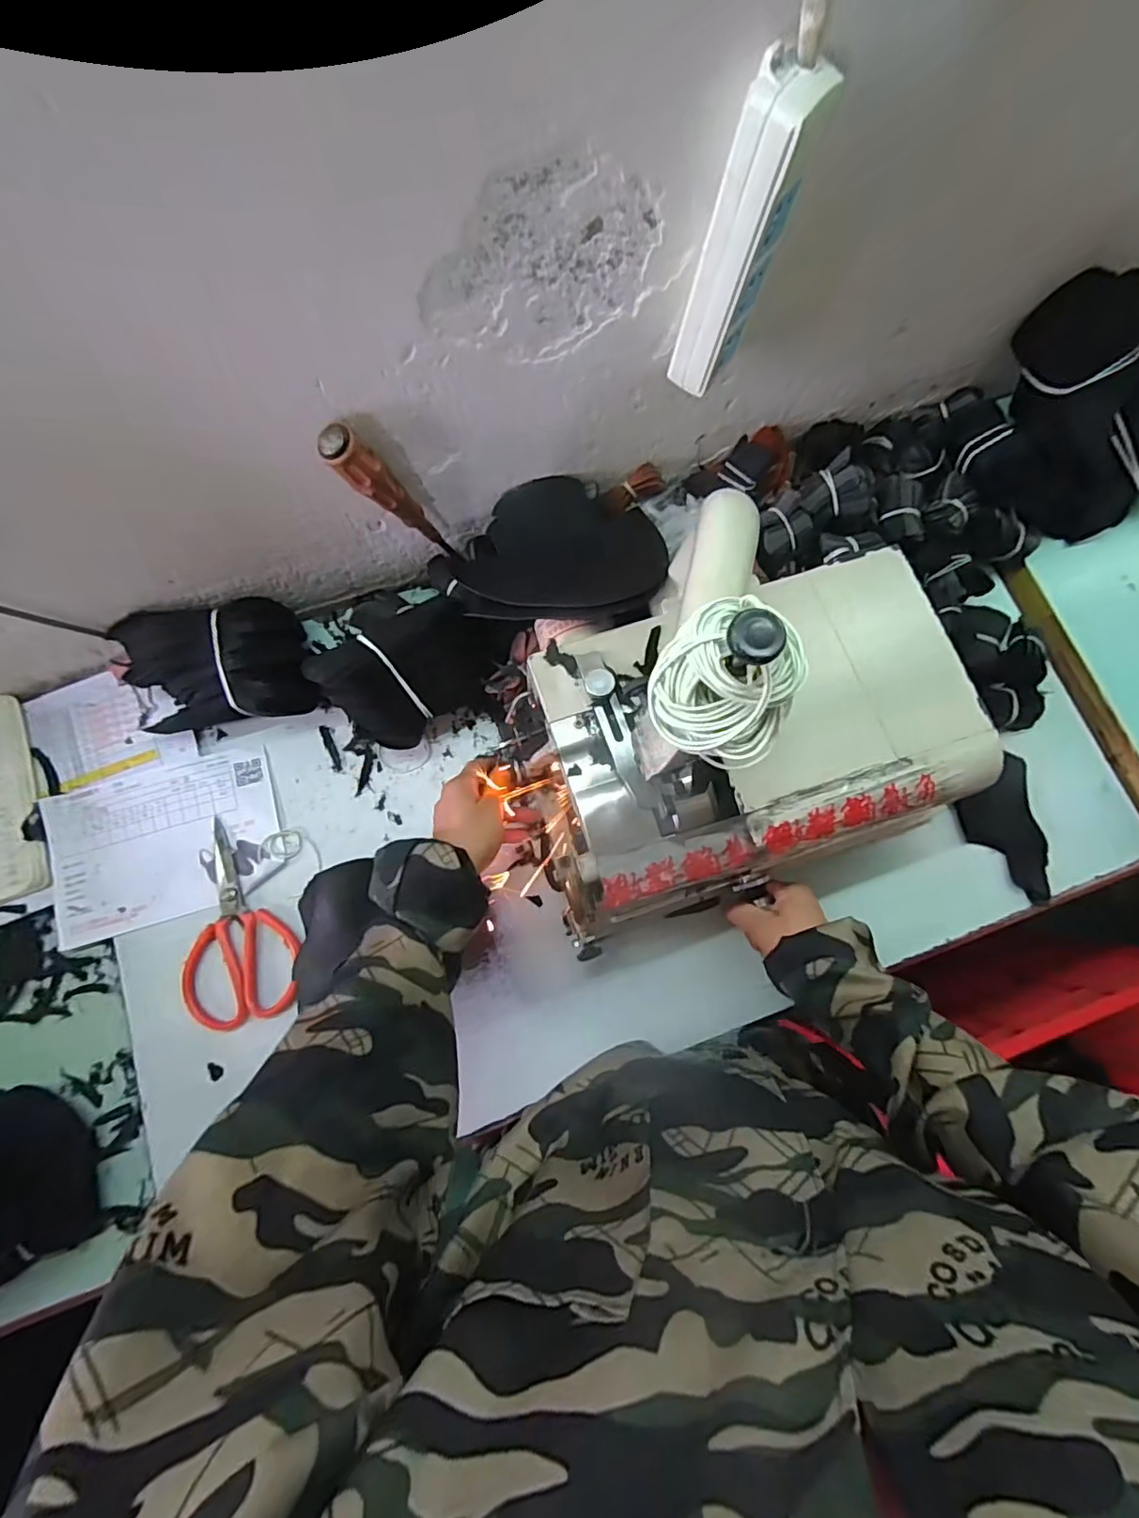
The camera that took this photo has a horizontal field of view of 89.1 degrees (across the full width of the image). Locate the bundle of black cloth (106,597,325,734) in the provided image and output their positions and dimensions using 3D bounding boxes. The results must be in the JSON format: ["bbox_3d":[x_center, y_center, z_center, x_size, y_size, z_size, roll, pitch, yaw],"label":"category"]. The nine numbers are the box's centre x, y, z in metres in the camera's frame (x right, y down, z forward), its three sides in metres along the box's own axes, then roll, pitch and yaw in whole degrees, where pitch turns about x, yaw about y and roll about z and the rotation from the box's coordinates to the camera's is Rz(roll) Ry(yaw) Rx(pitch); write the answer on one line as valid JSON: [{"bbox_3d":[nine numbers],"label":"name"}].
[{"bbox_3d":[-0.337,-0.085,0.567,0.170,0.077,0.123,-14,79,-4],"label":"bundle of black cloth"}]

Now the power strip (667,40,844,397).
[{"bbox_3d":[0.111,-0.330,0.375,0.041,0.165,0.056,35,76,8],"label":"power strip"}]

